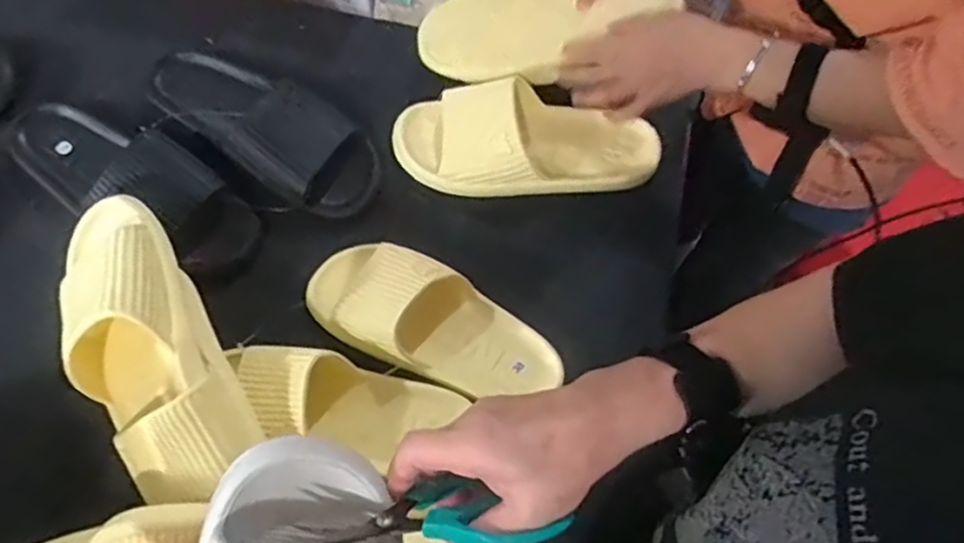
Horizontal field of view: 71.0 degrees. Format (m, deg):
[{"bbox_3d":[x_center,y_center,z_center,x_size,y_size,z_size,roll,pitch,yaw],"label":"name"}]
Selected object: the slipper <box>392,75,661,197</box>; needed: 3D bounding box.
[{"bbox_3d":[0.043,-0.132,0.672,0.255,0.061,0.100,3,66,-2],"label":"slipper"}]

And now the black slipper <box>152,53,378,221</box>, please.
[{"bbox_3d":[-0.221,-0.150,0.676,0.246,0.069,0.106,30,68,10],"label":"black slipper"}]

